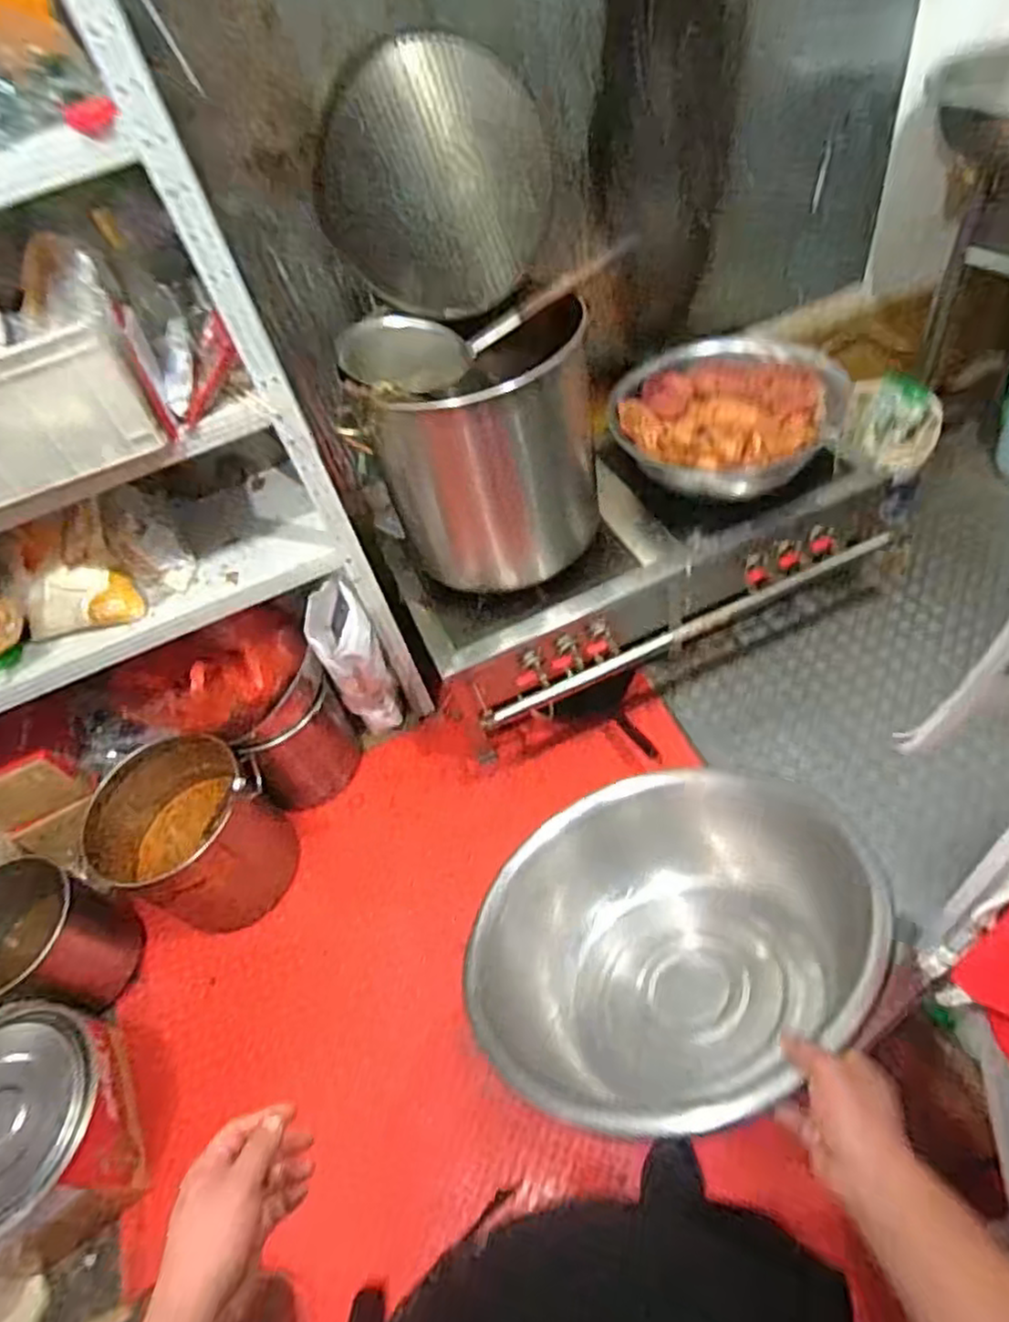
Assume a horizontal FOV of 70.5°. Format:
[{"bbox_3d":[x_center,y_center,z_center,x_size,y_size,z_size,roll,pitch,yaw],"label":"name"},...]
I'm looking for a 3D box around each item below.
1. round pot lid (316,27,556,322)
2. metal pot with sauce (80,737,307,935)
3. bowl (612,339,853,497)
[{"bbox_3d":[-0.134,-0.963,1.464,0.471,0.471,0.040,16,41,-20],"label":"round pot lid"},{"bbox_3d":[-0.740,0.412,1.730,0.401,0.327,0.368,-2,43,2],"label":"metal pot with sauce"},{"bbox_3d":[0.536,-0.605,1.775,0.511,0.224,0.510,-2,43,2],"label":"bowl"}]

